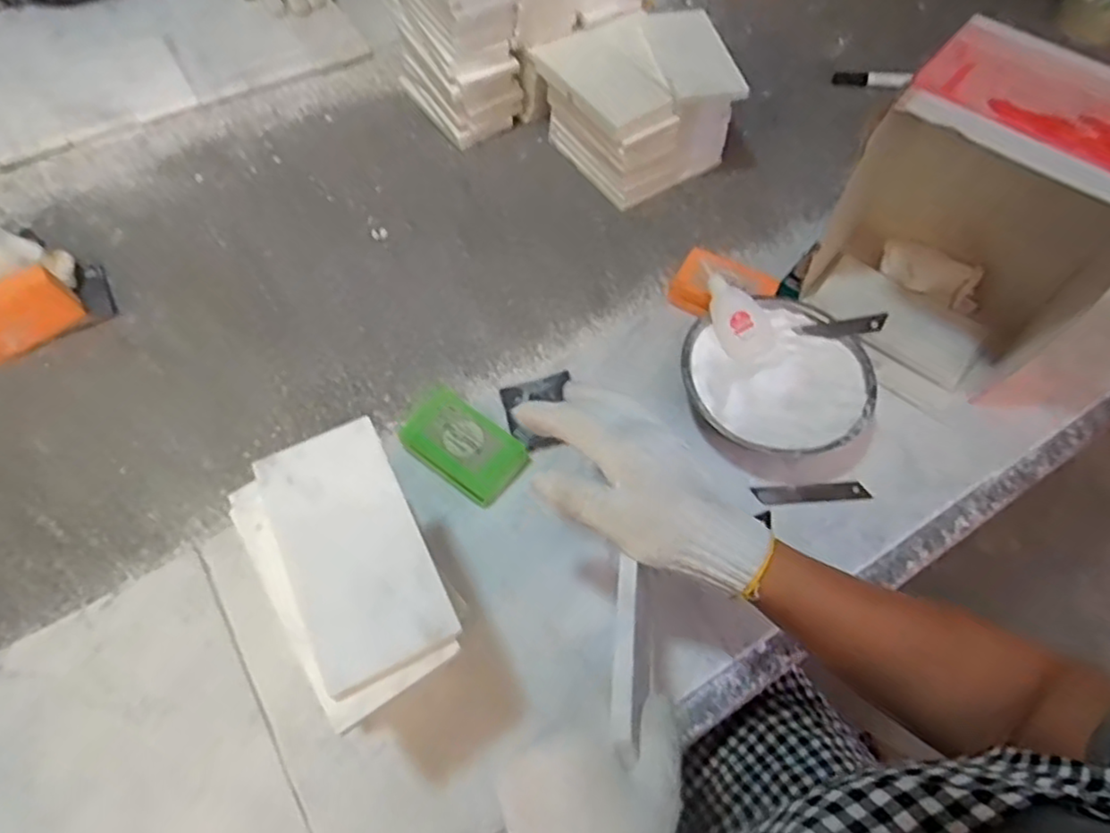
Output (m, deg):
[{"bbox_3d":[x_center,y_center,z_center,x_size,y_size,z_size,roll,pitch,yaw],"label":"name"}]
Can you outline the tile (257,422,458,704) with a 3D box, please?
[{"bbox_3d":[-0.116,0.071,0.381,0.074,0.011,0.148,-24,65,-15],"label":"tile"}]

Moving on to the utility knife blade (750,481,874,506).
[{"bbox_3d":[0.221,0.066,0.576,0.099,0.004,0.019,-3,55,-5],"label":"utility knife blade"}]

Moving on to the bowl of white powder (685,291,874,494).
[{"bbox_3d":[0.195,-0.019,0.594,0.155,0.051,0.157,0,61,0],"label":"bowl of white powder"}]

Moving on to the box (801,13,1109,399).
[{"bbox_3d":[0.341,-0.142,0.568,0.191,0.263,0.131,37,67,18],"label":"box"}]

